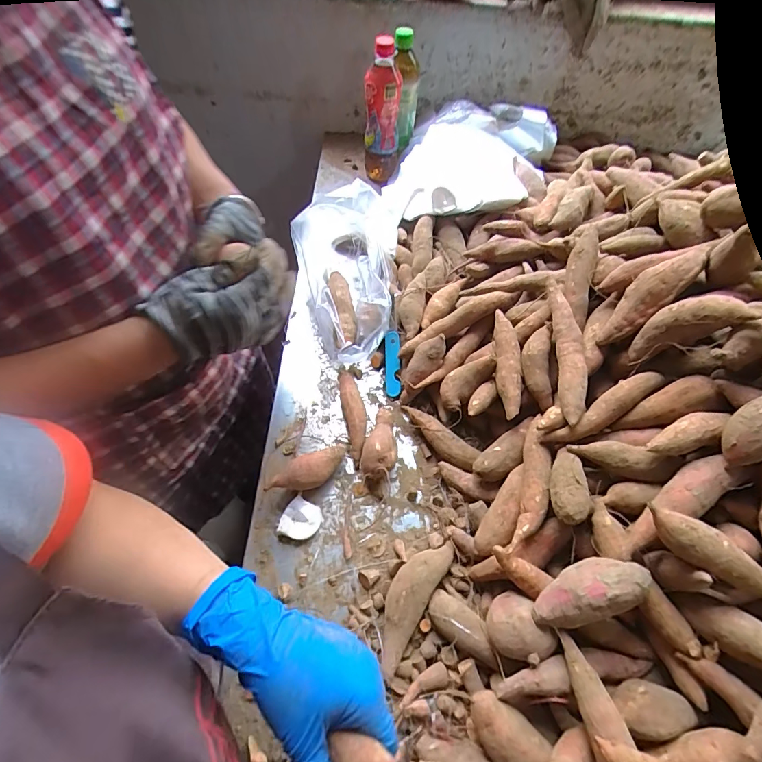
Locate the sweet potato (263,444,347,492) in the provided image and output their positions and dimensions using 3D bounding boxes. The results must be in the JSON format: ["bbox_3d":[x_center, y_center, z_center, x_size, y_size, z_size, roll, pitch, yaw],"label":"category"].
[{"bbox_3d":[-0.083,0.107,0.490,0.101,0.040,0.043,-30,64,-19],"label":"sweet potato"}]

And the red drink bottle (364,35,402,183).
[{"bbox_3d":[0.002,-0.470,0.738,0.061,0.226,0.061,1,59,-2],"label":"red drink bottle"}]

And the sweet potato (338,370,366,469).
[{"bbox_3d":[-0.036,0.038,0.537,0.025,0.035,0.140,-10,60,-8],"label":"sweet potato"}]

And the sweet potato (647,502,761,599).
[{"bbox_3d":[0.267,0.140,0.329,0.119,0.029,0.029,33,62,2],"label":"sweet potato"}]

